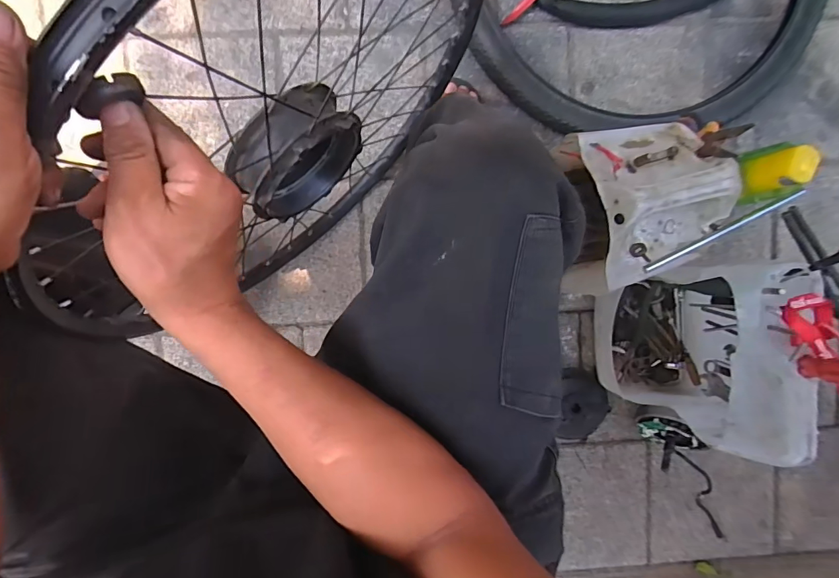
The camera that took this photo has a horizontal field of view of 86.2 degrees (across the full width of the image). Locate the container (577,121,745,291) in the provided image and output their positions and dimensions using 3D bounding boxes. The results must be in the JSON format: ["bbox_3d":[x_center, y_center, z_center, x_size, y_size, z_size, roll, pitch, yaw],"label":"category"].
[{"bbox_3d":[0.273,-0.105,0.515,0.135,0.106,0.187,-16,95,-1],"label":"container"}]

